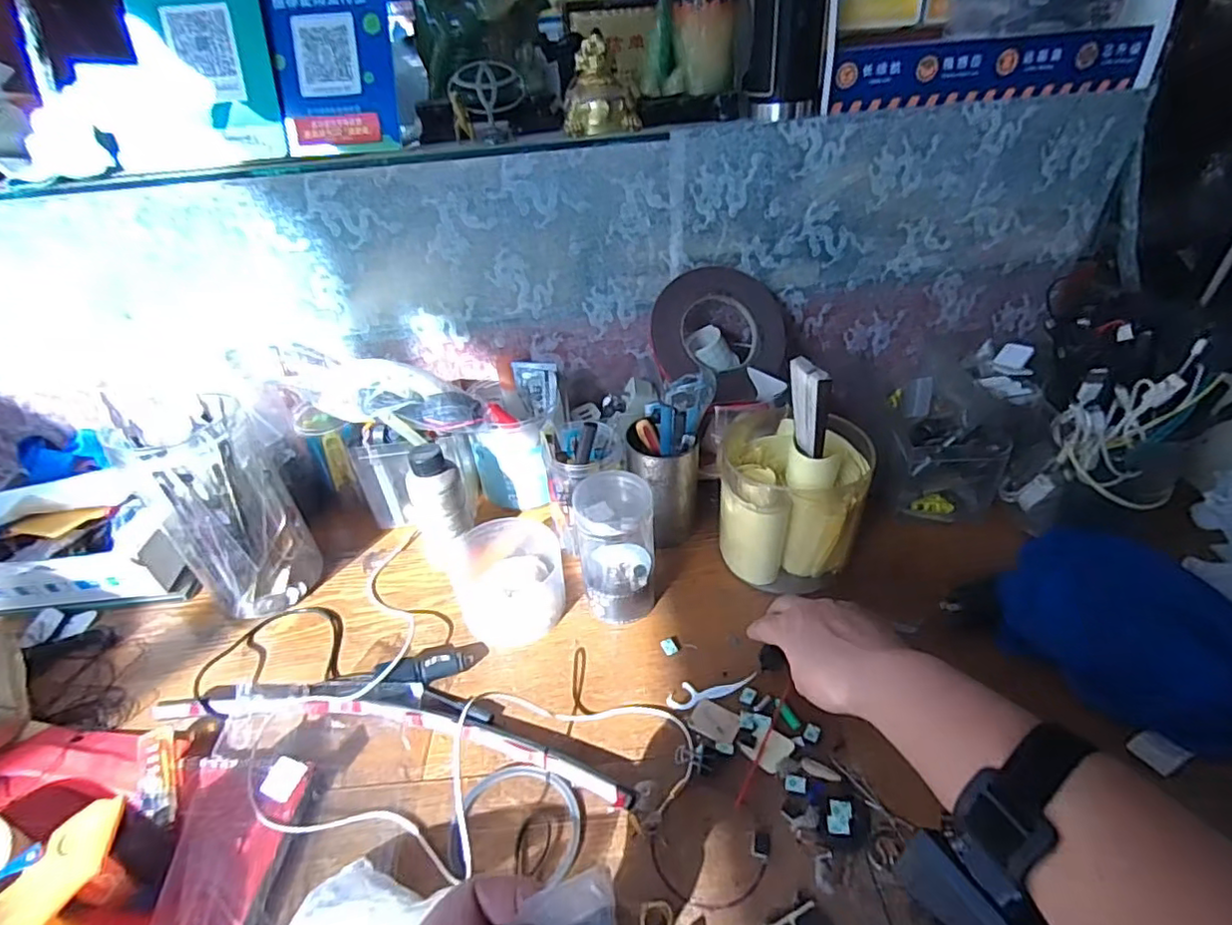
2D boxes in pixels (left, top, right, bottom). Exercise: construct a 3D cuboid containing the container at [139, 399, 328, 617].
[{"bbox_3d":[-0.347,0.037,0.554,0.093,0.189,0.112,-25,41,-26],"label":"container"}]

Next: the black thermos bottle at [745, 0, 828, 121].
[{"bbox_3d":[0.149,-0.393,0.542,0.062,0.147,0.056,-17,38,-17],"label":"black thermos bottle"}]

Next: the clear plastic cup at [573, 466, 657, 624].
[{"bbox_3d":[0.000,0.075,0.527,0.063,0.124,0.072,-4,36,1],"label":"clear plastic cup"}]

